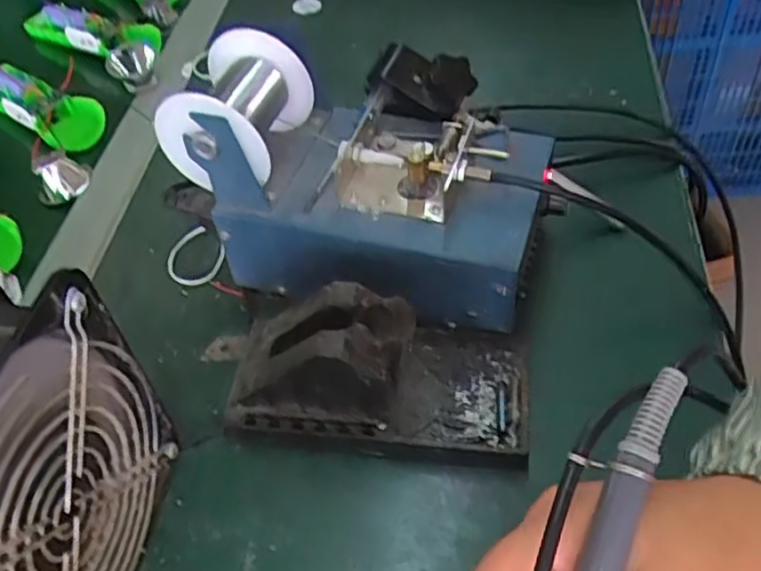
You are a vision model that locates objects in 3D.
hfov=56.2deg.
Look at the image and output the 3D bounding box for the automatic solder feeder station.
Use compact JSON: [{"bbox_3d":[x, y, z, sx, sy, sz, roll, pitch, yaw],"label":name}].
[{"bbox_3d":[-0.002,-0.072,0.422,0.200,0.126,0.131,12,51,17],"label":"automatic solder feeder station"}]

